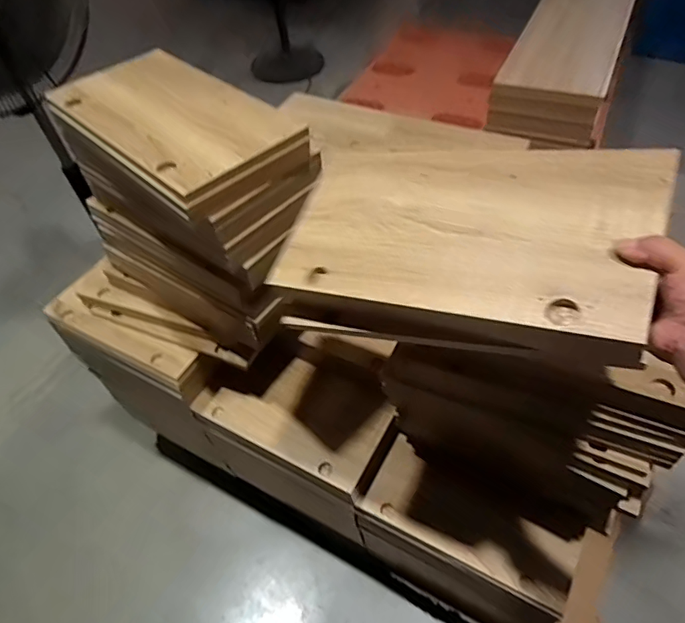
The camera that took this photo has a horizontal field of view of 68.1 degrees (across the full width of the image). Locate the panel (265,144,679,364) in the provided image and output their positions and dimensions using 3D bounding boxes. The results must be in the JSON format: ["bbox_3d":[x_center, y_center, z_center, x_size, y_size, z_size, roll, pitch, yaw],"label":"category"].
[{"bbox_3d":[0.108,-0.082,0.507,0.358,0.018,0.207,10,67,30],"label":"panel"}]

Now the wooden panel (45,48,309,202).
[{"bbox_3d":[-0.238,-0.275,0.698,0.348,0.017,0.187,37,62,26],"label":"wooden panel"}]

